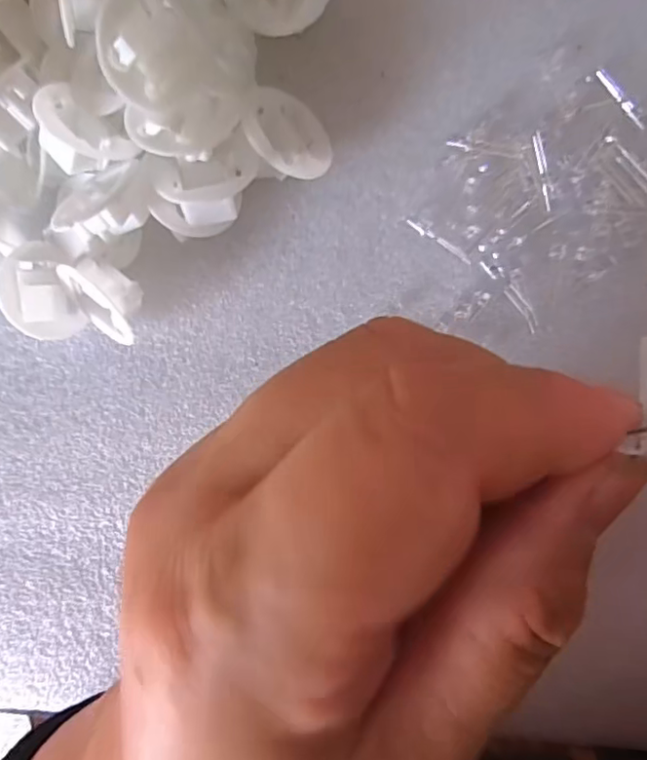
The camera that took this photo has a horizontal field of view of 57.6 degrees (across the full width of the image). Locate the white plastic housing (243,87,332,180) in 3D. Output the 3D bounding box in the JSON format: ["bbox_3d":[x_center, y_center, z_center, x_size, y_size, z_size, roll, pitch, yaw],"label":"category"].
[{"bbox_3d":[-0.013,-0.079,0.190,0.005,0.032,0.033,-36,75,49],"label":"white plastic housing"}]

